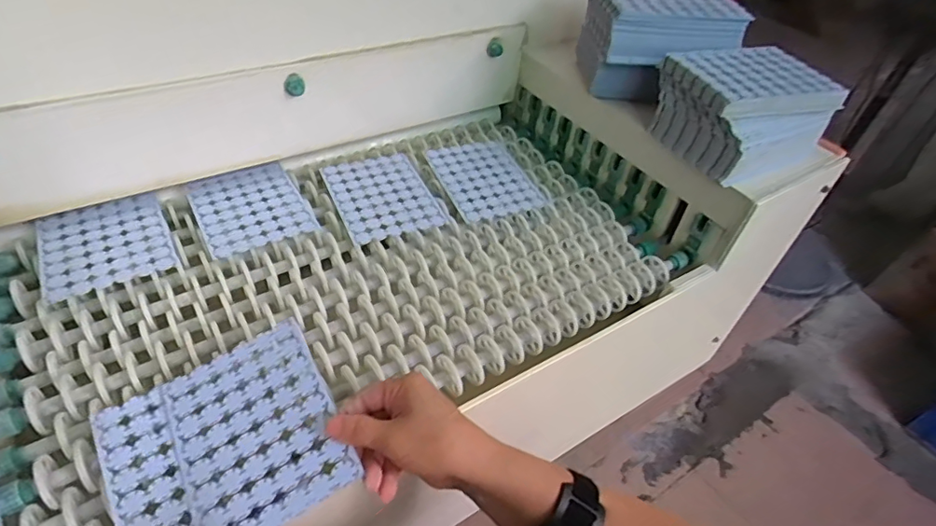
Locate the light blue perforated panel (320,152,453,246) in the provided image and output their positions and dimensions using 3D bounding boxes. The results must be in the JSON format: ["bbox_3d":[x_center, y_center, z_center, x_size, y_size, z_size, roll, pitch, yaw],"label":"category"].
[{"bbox_3d":[-0.105,-0.084,0.653,0.120,0.010,0.154,-16,48,-22],"label":"light blue perforated panel"}]

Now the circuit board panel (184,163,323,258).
[{"bbox_3d":[-0.258,-0.071,0.615,0.116,0.004,0.150,-21,51,-26],"label":"circuit board panel"}]

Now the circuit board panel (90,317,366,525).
[{"bbox_3d":[-0.182,0.134,0.392,0.161,0.009,0.154,-28,55,-15],"label":"circuit board panel"}]

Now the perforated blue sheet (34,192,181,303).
[{"bbox_3d":[-0.382,-0.025,0.551,0.114,0.004,0.136,-21,51,-26],"label":"perforated blue sheet"}]

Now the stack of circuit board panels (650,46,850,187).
[{"bbox_3d":[0.311,-0.177,0.599,0.163,0.106,0.129,-13,48,-20],"label":"stack of circuit board panels"}]

